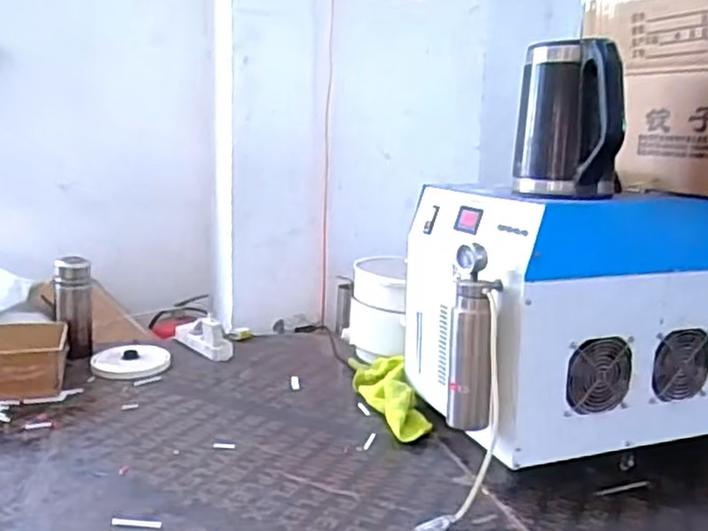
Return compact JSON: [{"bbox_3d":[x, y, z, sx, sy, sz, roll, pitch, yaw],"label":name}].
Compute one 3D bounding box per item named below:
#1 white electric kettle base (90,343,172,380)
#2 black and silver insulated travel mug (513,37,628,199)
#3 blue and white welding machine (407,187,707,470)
[{"bbox_3d":[-0.480,0.205,1.488,0.159,0.028,0.152,-2,12,-21],"label":"white electric kettle base"},{"bbox_3d":[0.306,-0.207,0.979,0.144,0.215,0.119,5,11,14],"label":"black and silver insulated travel mug"},{"bbox_3d":[0.509,0.066,1.211,0.811,0.361,0.355,-1,12,-16],"label":"blue and white welding machine"}]

